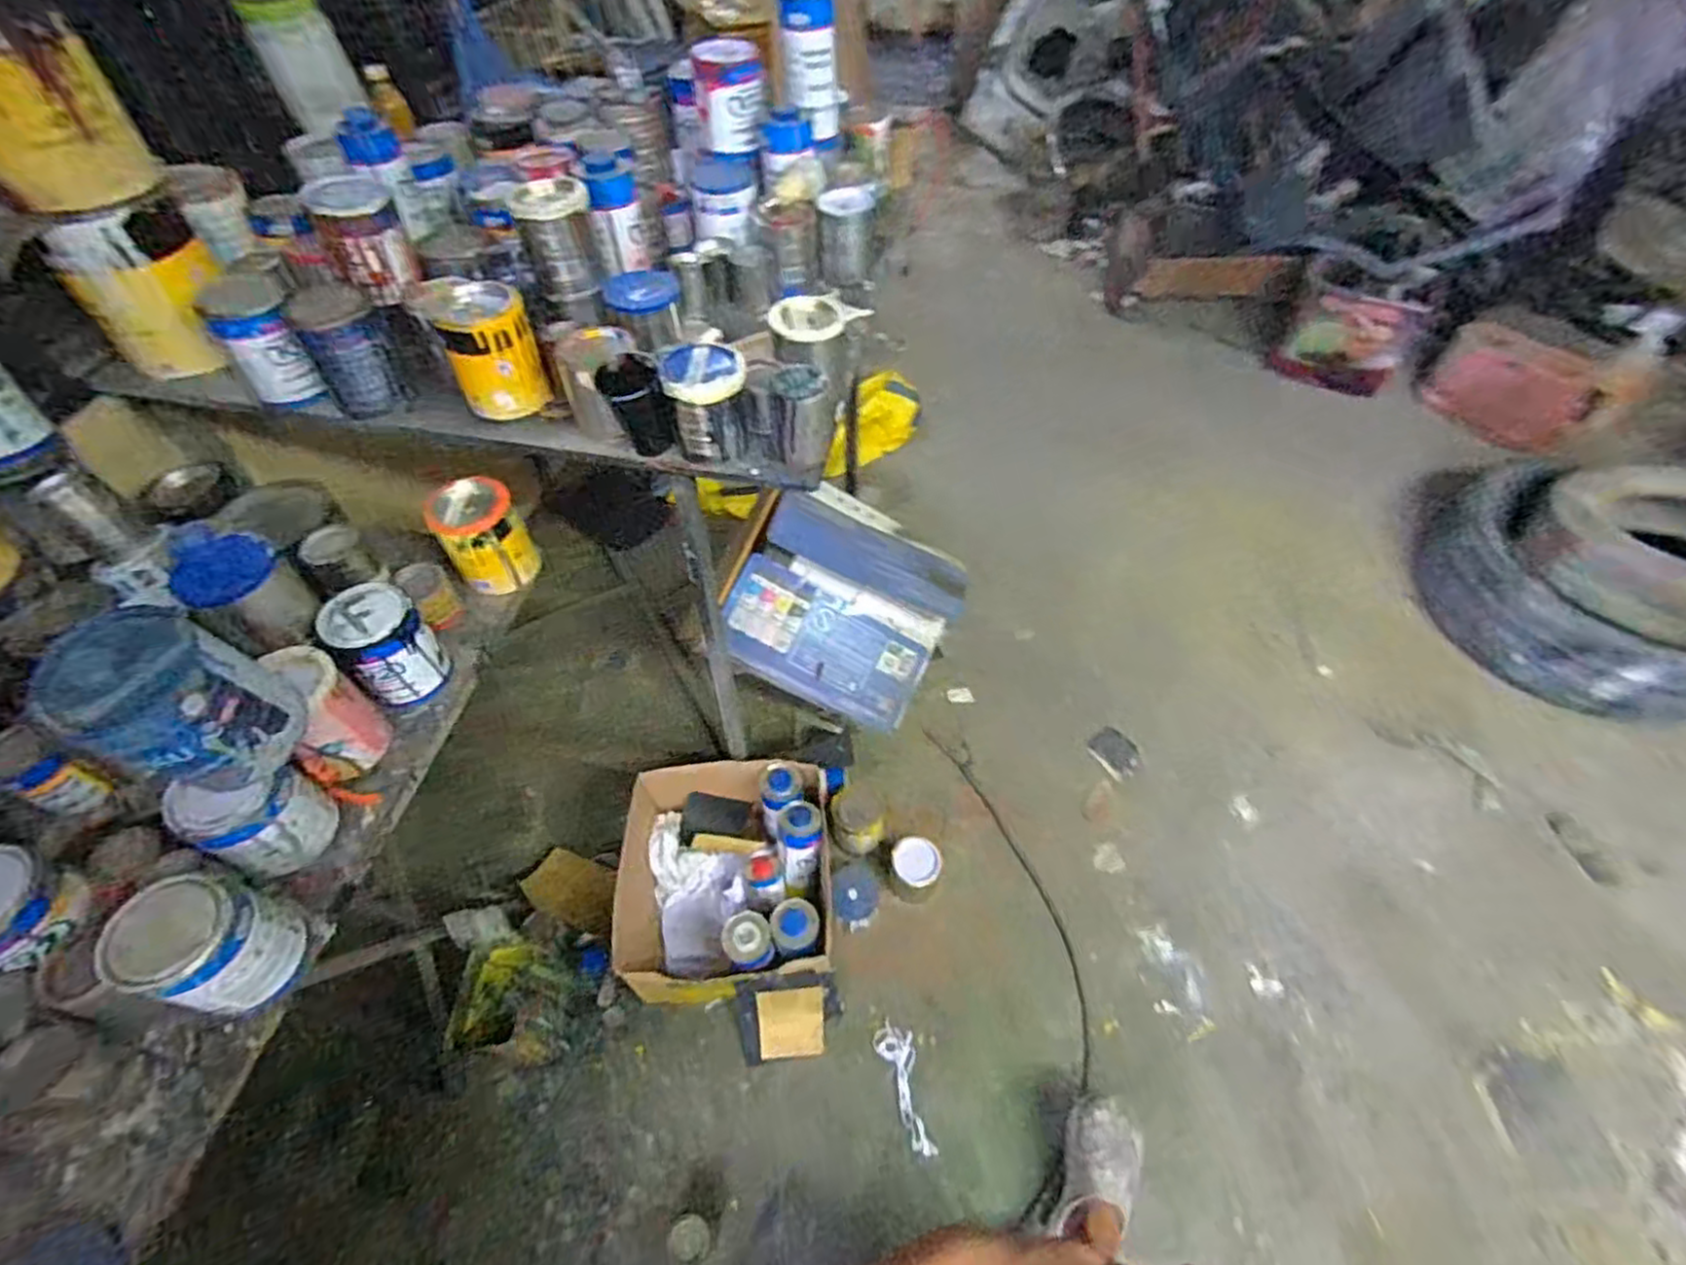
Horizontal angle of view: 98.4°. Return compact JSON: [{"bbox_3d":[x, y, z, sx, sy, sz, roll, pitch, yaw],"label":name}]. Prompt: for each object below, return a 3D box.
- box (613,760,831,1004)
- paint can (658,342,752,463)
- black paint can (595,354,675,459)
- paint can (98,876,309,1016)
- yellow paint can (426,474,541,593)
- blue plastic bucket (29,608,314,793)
[{"bbox_3d":[-0.224,0.470,1.398,0.392,0.195,0.438,-3,52,-2],"label":"box"},{"bbox_3d":[-0.167,-0.287,0.909,0.098,0.108,0.095,-1,52,1],"label":"paint can"},{"bbox_3d":[-0.253,-0.272,0.902,0.068,0.110,0.063,-1,52,1],"label":"black paint can"},{"bbox_3d":[-0.608,0.305,0.708,0.106,0.132,0.111,14,53,12],"label":"paint can"},{"bbox_3d":[-0.508,-0.132,1.039,0.109,0.142,0.099,-30,57,-20],"label":"yellow paint can"},{"bbox_3d":[-0.618,0.070,0.683,0.103,0.173,0.109,1,52,2],"label":"blue plastic bucket"}]

